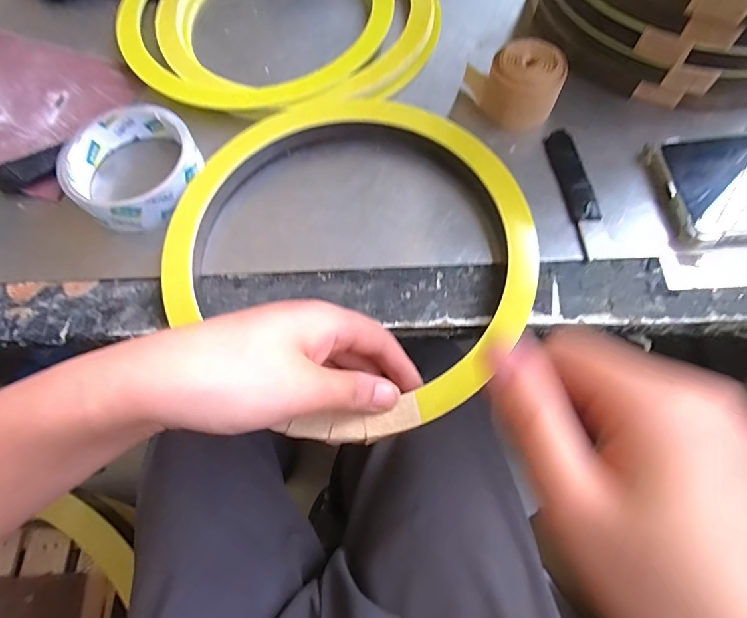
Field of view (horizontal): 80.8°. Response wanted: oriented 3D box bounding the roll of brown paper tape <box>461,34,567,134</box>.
[{"bbox_3d":[0.099,-0.159,0.314,0.065,0.038,0.050,2,69,2],"label":"roll of brown paper tape"}]

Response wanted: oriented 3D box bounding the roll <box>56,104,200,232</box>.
[{"bbox_3d":[-0.163,-0.097,0.303,0.085,0.024,0.088,-1,69,1],"label":"roll"}]

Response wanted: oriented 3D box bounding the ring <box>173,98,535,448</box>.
[{"bbox_3d":[-0.012,-0.043,0.278,0.227,0.019,0.214,-1,69,1],"label":"ring"}]

